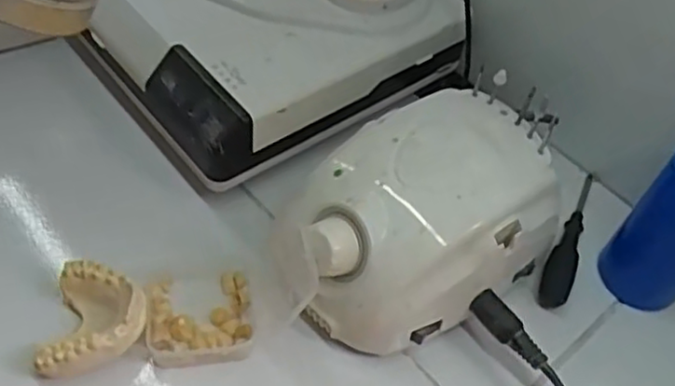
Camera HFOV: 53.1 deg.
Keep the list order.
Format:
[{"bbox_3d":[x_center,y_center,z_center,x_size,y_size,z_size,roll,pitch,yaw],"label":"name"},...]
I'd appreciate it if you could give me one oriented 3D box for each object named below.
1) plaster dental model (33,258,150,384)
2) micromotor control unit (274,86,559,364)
[{"bbox_3d":[-0.120,0.066,0.339,0.046,0.029,0.054,4,52,-5],"label":"plaster dental model"},{"bbox_3d":[0.043,0.018,0.362,0.135,0.078,0.105,-34,64,-30],"label":"micromotor control unit"}]

